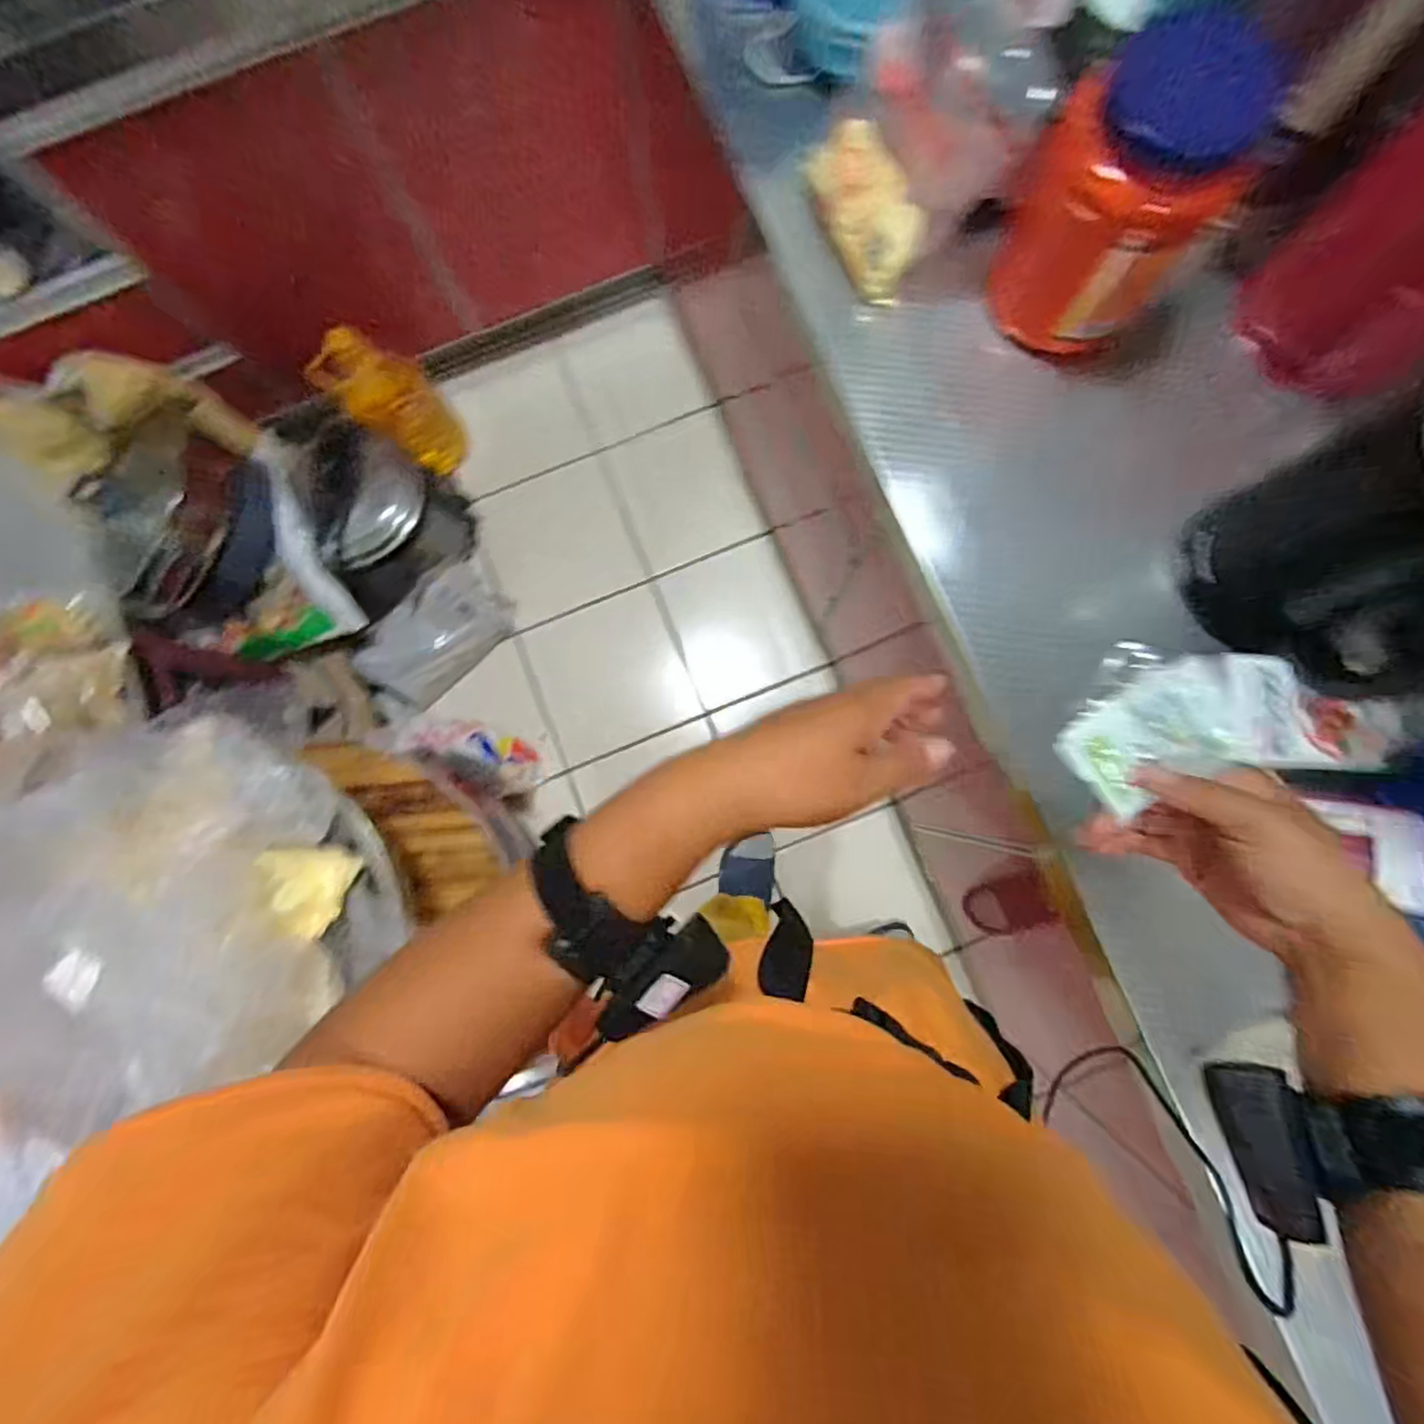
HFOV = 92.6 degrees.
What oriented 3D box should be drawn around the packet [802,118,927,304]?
[{"bbox_3d":[0.141,-0.453,0.606,0.060,0.061,0.153,-25,83,-1],"label":"packet"}]

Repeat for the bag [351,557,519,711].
[{"bbox_3d":[-0.494,-0.144,1.253,0.122,0.144,0.265,41,86,6],"label":"bag"}]

